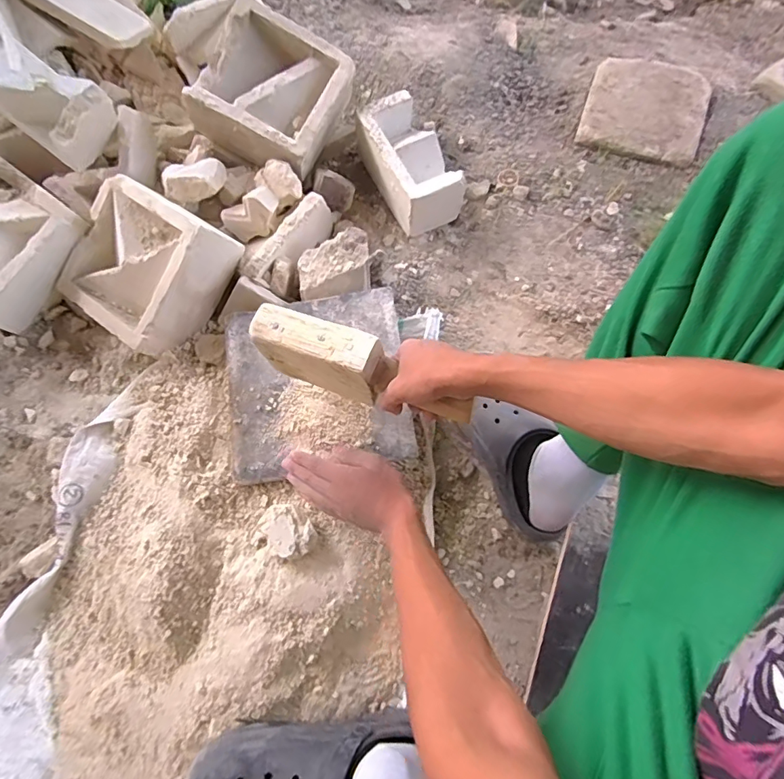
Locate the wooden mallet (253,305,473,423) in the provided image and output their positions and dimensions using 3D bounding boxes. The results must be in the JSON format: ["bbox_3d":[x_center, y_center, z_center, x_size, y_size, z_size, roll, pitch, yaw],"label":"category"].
[{"bbox_3d":[-0.036,-0.019,0.535,0.251,0.095,0.052,22,71,5],"label":"wooden mallet"}]

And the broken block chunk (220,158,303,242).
[{"bbox_3d":[-0.203,-0.295,0.753,0.082,0.070,0.115,26,71,9],"label":"broken block chunk"}]

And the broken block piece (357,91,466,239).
[{"bbox_3d":[0.024,-0.378,0.803,0.104,0.116,0.212,-26,74,-14],"label":"broken block piece"}]

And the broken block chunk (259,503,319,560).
[{"bbox_3d":[-0.130,0.175,0.591,0.070,0.026,0.051,43,76,10],"label":"broken block chunk"}]

